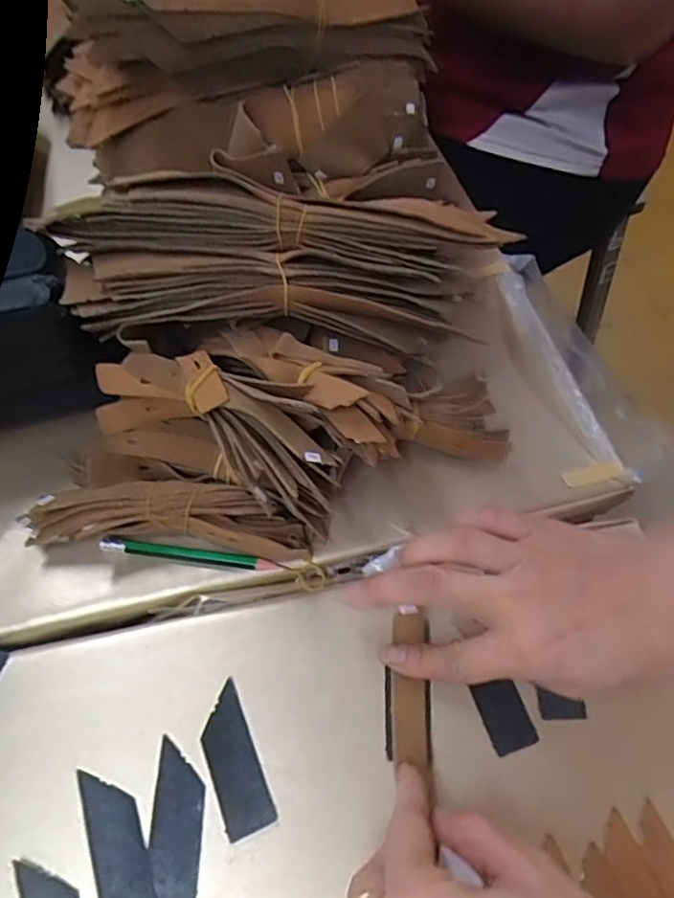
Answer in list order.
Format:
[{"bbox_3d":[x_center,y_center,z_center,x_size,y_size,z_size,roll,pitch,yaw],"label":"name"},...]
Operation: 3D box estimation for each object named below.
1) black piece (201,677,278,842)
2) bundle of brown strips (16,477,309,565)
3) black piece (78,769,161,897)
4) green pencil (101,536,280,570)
[{"bbox_3d":[-0.049,0.145,0.290,0.023,0.004,0.063,-19,59,-13],"label":"black piece"},{"bbox_3d":[-0.091,0.037,0.339,0.147,0.037,0.037,3,57,1],"label":"bundle of brown strips"},{"bbox_3d":[-0.097,0.173,0.273,0.023,0.004,0.063,-20,59,-13],"label":"black piece"},{"bbox_3d":[-0.082,0.059,0.341,0.098,0.010,0.007,7,57,4],"label":"green pencil"}]

